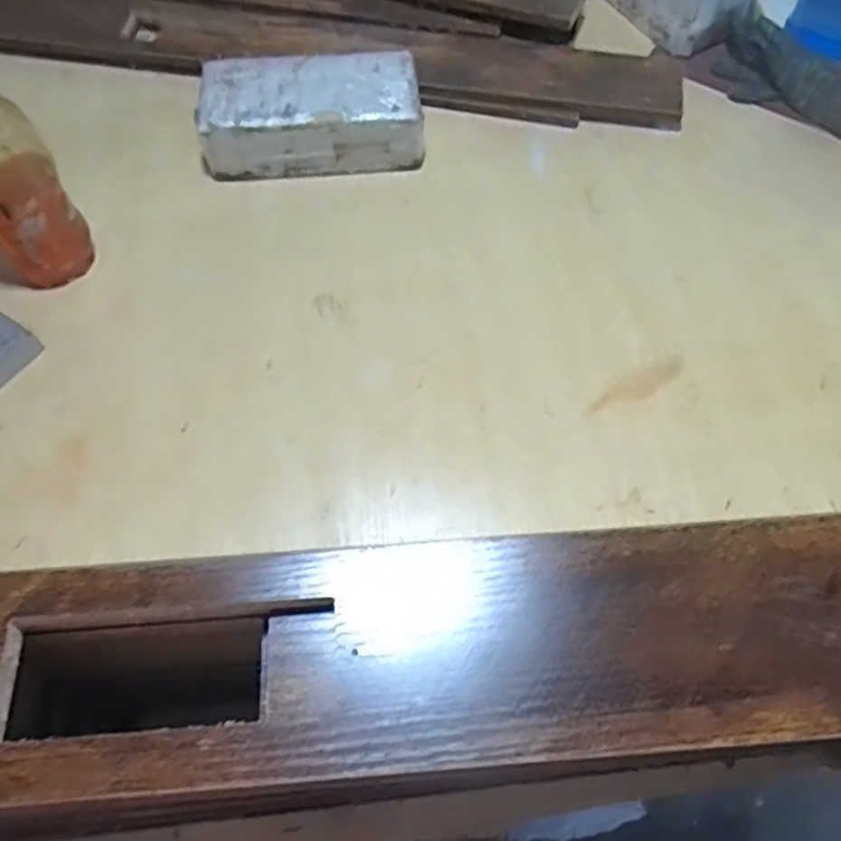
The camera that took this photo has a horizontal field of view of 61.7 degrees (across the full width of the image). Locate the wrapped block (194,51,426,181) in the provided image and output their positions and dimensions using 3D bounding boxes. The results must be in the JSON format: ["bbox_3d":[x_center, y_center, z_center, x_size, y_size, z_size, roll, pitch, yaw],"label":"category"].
[{"bbox_3d":[-0.104,-0.294,0.680,0.214,0.062,0.101,-2,62,-1],"label":"wrapped block"}]

